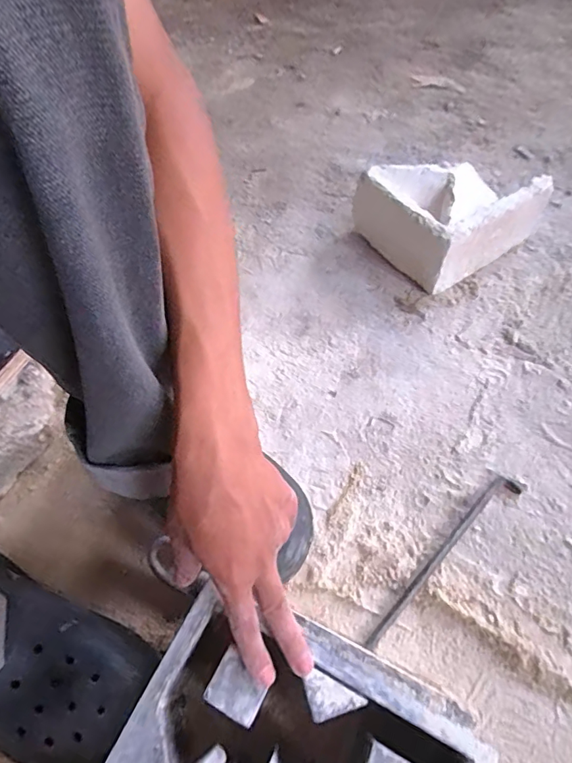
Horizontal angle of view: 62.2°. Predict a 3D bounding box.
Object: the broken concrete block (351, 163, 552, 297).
[{"bbox_3d":[0.227,-0.246,0.663,0.204,0.101,0.177,-34,62,-14],"label":"broken concrete block"}]

